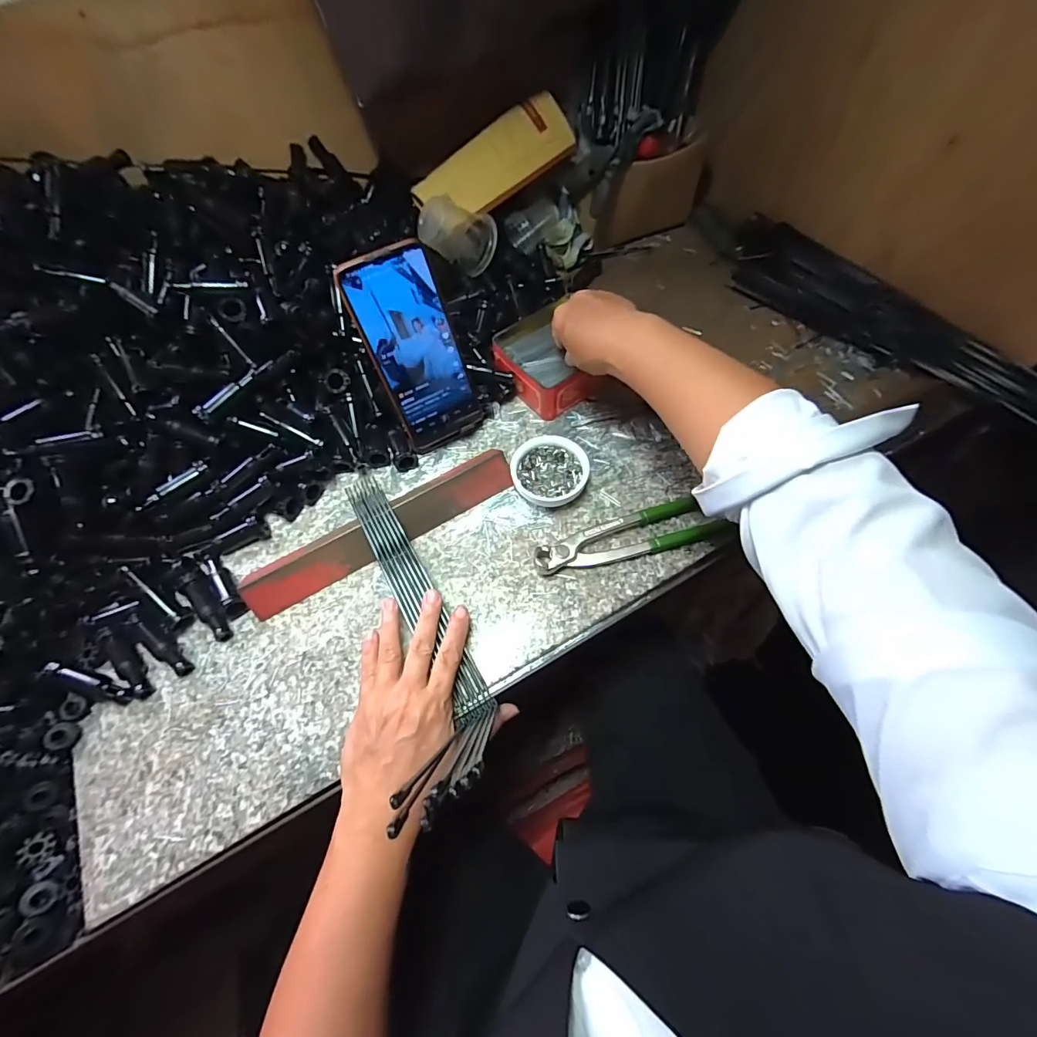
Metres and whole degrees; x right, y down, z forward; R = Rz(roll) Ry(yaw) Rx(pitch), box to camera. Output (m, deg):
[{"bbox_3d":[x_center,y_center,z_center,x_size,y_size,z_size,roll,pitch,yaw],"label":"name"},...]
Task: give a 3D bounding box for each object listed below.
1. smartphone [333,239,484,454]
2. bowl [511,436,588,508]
[{"bbox_3d":[-0.090,-0.146,0.401,0.077,0.170,0.010,-27,40,-11],"label":"smartphone"},{"bbox_3d":[0.030,-0.044,0.429,0.070,0.024,0.069,-1,62,2],"label":"bowl"}]

